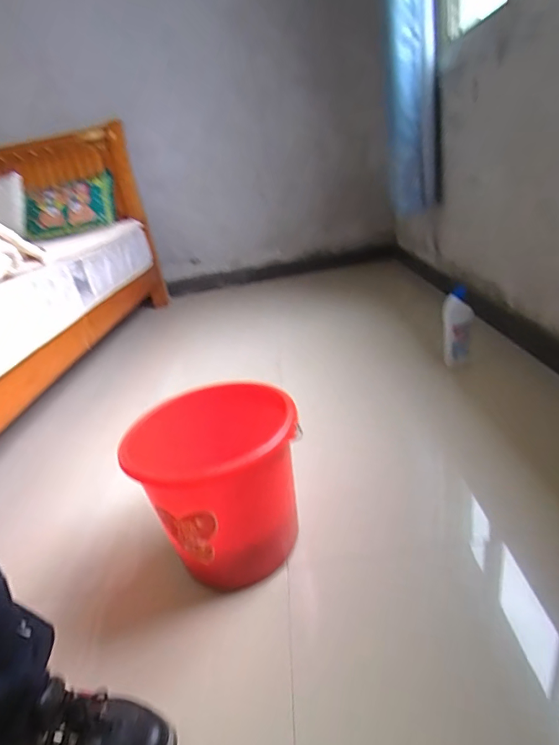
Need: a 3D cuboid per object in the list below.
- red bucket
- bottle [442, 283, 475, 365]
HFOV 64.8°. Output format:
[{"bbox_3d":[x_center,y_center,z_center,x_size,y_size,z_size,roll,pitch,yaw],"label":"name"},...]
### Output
[{"bbox_3d":[-0.097,0.195,0.786,0.262,0.259,0.250,-1,29,10],"label":"red bucket"},{"bbox_3d":[0.545,-0.151,1.347,0.086,0.215,0.066,1,29,13],"label":"bottle"}]

